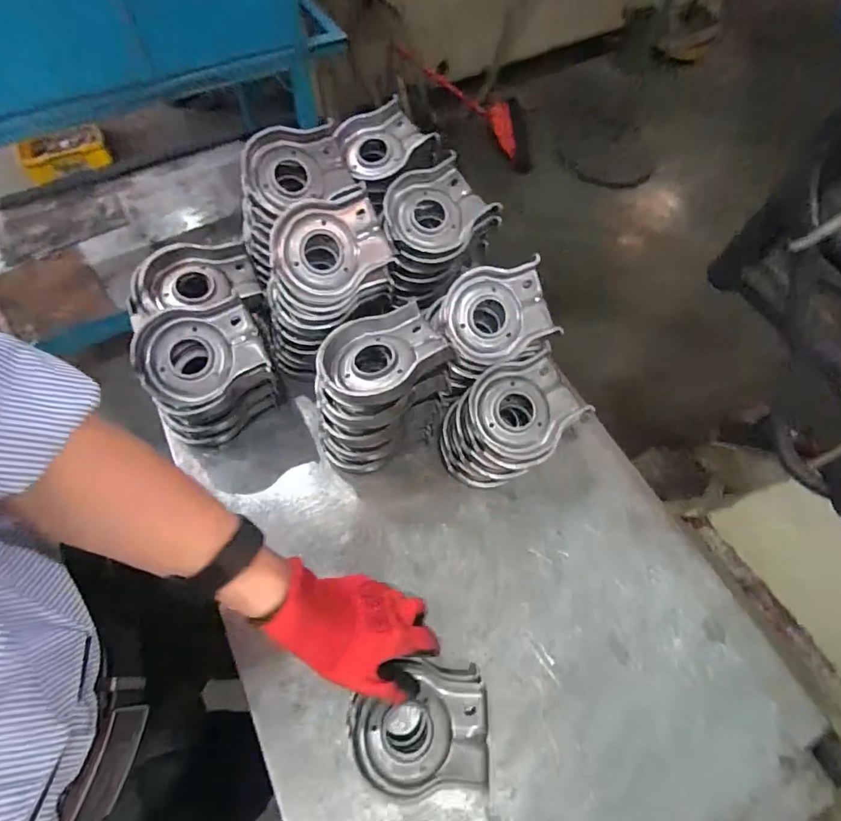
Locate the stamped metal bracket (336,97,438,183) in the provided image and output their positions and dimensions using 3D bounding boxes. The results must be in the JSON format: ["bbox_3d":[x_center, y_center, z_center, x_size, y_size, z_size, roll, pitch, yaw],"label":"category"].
[{"bbox_3d":[-0.048,-0.350,0.617,0.119,0.034,0.099,-25,66,-15],"label":"stamped metal bracket"}]

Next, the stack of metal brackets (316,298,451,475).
[{"bbox_3d":[-0.051,-0.014,0.532,0.140,0.176,0.110,-16,63,-12],"label":"stack of metal brackets"}]

